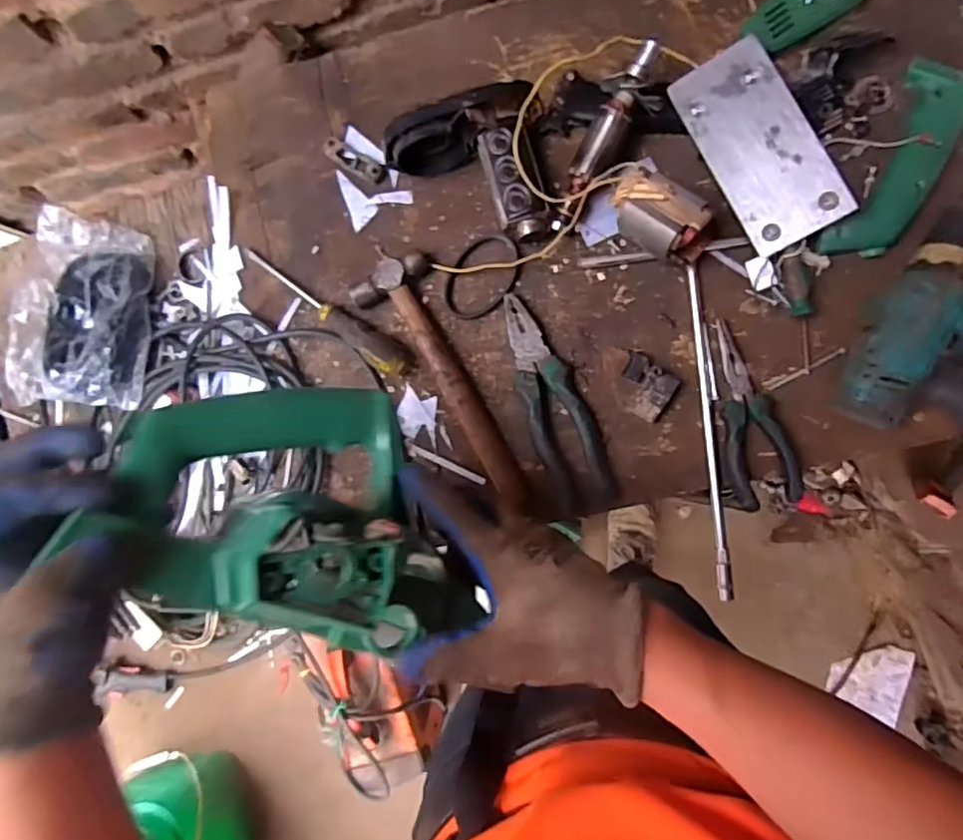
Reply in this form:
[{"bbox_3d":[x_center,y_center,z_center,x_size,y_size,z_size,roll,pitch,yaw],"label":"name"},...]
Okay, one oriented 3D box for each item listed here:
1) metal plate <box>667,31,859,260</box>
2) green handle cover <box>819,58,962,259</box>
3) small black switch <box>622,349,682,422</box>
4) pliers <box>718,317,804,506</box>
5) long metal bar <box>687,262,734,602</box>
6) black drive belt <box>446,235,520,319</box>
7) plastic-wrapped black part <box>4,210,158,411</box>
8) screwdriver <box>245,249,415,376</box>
[{"bbox_3d":[0.225,-0.222,0.479,0.078,0.008,0.164,-28,83,14],"label":"metal plate"},{"bbox_3d":[0.344,-0.209,0.484,0.057,0.023,0.175,28,90,7],"label":"green handle cover"},{"bbox_3d":[0.138,-0.028,0.503,0.049,0.014,0.043,34,91,7],"label":"small black switch"},{"bbox_3d":[0.230,-0.005,0.491,0.054,0.015,0.153,-3,87,6],"label":"pliers"},{"bbox_3d":[0.190,0.008,0.494,0.011,0.009,0.277,-5,87,6],"label":"long metal bar"},{"bbox_3d":[0.002,-0.126,0.525,0.056,0.008,0.079,24,92,8],"label":"black drive belt"},{"bbox_3d":[-0.388,-0.105,0.560,0.139,0.047,0.188,-3,87,6],"label":"plastic-wrapped black part"},{"bbox_3d":[-0.143,-0.103,0.539,0.188,0.024,0.028,37,91,7],"label":"screwdriver"}]

